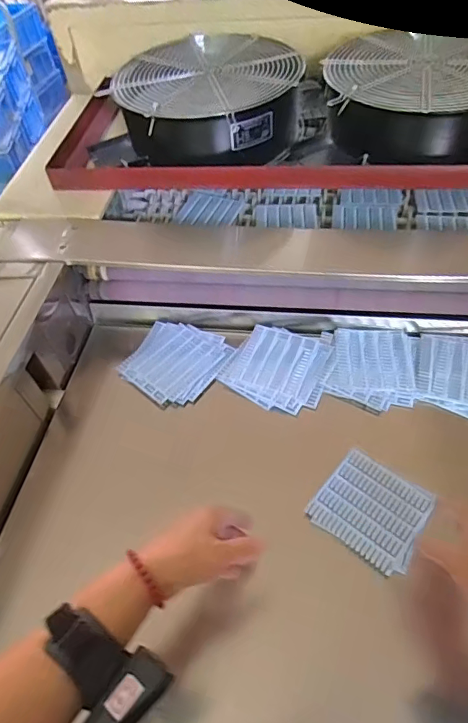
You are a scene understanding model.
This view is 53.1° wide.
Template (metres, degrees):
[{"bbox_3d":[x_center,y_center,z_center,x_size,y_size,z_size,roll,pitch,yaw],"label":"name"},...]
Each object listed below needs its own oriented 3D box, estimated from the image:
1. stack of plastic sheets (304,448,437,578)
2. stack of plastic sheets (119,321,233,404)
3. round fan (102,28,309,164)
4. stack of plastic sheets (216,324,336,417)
[{"bbox_3d":[0.160,0.168,0.540,0.115,0.017,0.106,32,62,26],"label":"stack of plastic sheets"},{"bbox_3d":[-0.088,-0.003,0.710,0.138,0.011,0.138,24,59,22],"label":"stack of plastic sheets"},{"bbox_3d":[-0.041,-0.461,0.832,0.311,0.124,0.282,3,54,8],"label":"round fan"},{"bbox_3d":[0.070,0.003,0.695,0.143,0.012,0.145,18,57,19],"label":"stack of plastic sheets"}]

